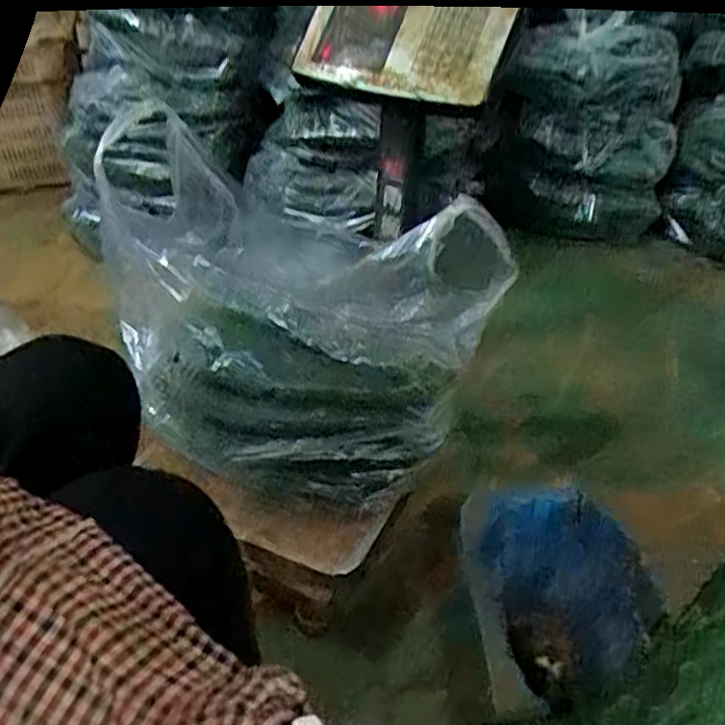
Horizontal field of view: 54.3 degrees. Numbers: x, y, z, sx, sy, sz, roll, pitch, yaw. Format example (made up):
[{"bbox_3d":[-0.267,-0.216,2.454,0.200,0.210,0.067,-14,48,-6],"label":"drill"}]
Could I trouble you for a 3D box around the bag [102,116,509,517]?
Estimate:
[{"bbox_3d":[-0.070,-0.047,0.768,0.371,0.321,0.215,17,38,22],"label":"bag"}]

